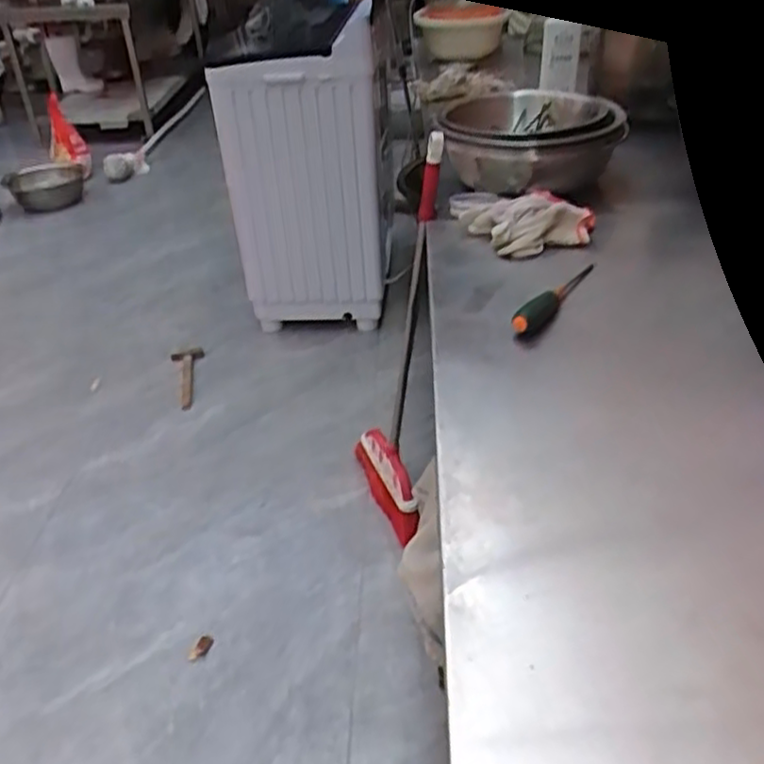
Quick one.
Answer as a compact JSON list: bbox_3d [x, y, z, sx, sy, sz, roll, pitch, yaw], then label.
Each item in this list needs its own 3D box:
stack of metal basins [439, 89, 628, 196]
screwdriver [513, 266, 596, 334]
[{"bbox_3d":[0.266,-0.442,1.353,0.299,0.131,0.299,1,35,3],"label":"stack of metal basins"},{"bbox_3d":[0.236,-0.121,0.976,0.031,0.027,0.221,21,40,28],"label":"screwdriver"}]

